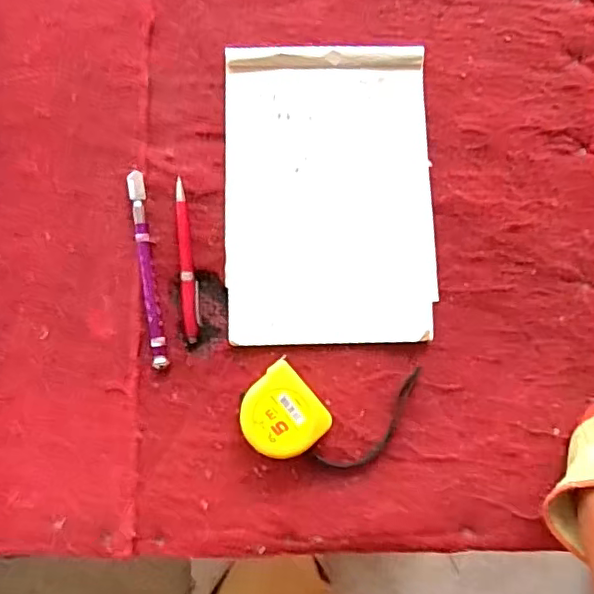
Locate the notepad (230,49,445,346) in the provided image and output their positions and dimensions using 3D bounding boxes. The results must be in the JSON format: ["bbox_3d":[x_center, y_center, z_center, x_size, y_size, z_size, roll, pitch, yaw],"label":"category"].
[{"bbox_3d":[0.030,-0.090,0.504,0.180,0.010,0.259,-2,86,-4],"label":"notepad"}]

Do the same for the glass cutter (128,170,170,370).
[{"bbox_3d":[-0.125,-0.022,0.481,0.013,0.010,0.164,-8,86,-4],"label":"glass cutter"}]

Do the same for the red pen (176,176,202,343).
[{"bbox_3d":[-0.092,-0.031,0.487,0.015,0.007,0.135,-4,86,-4],"label":"red pen"}]

